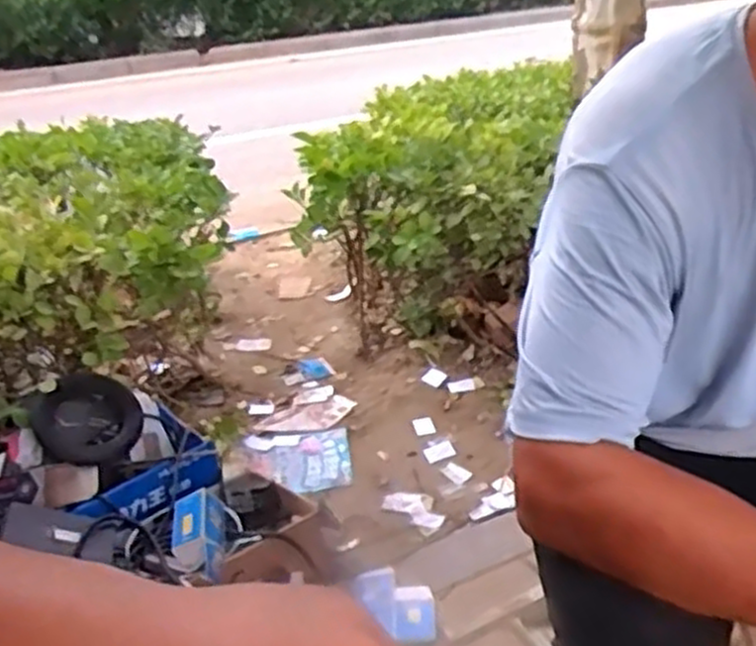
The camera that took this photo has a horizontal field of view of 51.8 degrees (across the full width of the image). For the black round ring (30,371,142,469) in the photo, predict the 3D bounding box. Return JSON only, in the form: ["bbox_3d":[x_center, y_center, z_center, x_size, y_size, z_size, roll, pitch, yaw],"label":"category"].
[{"bbox_3d":[-0.491,0.158,1.327,0.175,0.049,0.175,-11,58,-36],"label":"black round ring"}]

